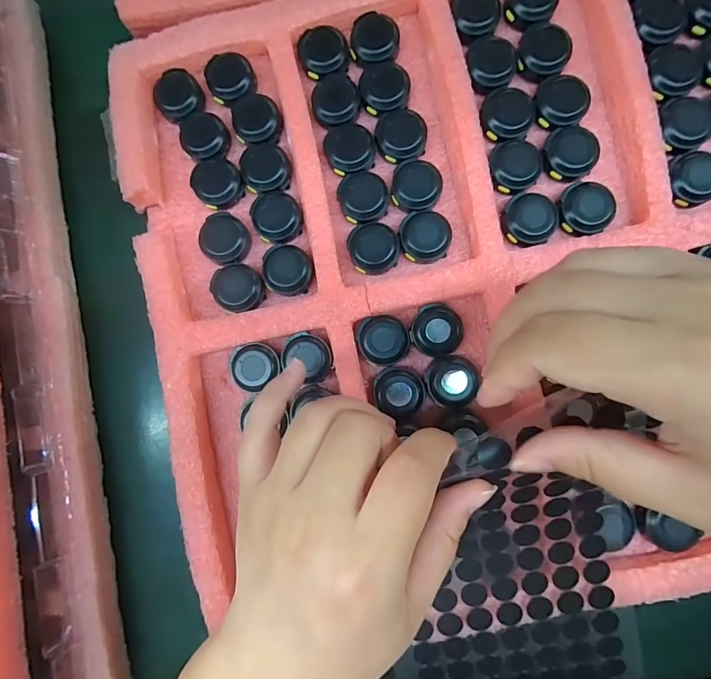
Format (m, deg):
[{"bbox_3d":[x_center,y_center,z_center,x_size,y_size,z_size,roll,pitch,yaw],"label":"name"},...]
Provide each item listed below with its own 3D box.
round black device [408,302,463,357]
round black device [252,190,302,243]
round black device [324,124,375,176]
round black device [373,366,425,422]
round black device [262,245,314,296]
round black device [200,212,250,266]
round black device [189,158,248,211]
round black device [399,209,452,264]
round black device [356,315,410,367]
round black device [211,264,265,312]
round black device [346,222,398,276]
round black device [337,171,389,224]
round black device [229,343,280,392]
[{"bbox_3d":[0.048,-0.005,0.232,0.028,0.011,0.030,0,87,4],"label":"round black device"},{"bbox_3d":[-0.048,-0.075,0.240,0.029,0.011,0.030,0,87,4],"label":"round black device"},{"bbox_3d":[-0.004,-0.116,0.240,0.029,0.010,0.028,0,87,4],"label":"round black device"},{"bbox_3d":[0.026,0.030,0.232,0.029,0.011,0.027,0,87,4],"label":"round black device"},{"bbox_3d":[-0.041,-0.042,0.238,0.029,0.012,0.029,0,87,4],"label":"round black device"},{"bbox_3d":[-0.080,-0.061,0.242,0.029,0.011,0.029,0,87,4],"label":"round black device"},{"bbox_3d":[-0.086,-0.098,0.245,0.028,0.011,0.032,-38,85,1],"label":"round black device"},{"bbox_3d":[0.041,-0.062,0.235,0.029,0.011,0.029,0,87,4],"label":"round black device"},{"bbox_3d":[0.016,0.000,0.233,0.029,0.012,0.029,0,87,4],"label":"round black device"},{"bbox_3d":[-0.071,-0.031,0.240,0.030,0.011,0.029,0,87,4],"label":"round black device"},{"bbox_3d":[0.011,-0.055,0.236,0.029,0.011,0.030,-21,86,2],"label":"round black device"},{"bbox_3d":[0.005,-0.086,0.238,0.029,0.010,0.028,0,87,4],"label":"round black device"},{"bbox_3d":[-0.060,0.016,0.236,0.028,0.014,0.027,0,87,4],"label":"round black device"}]

